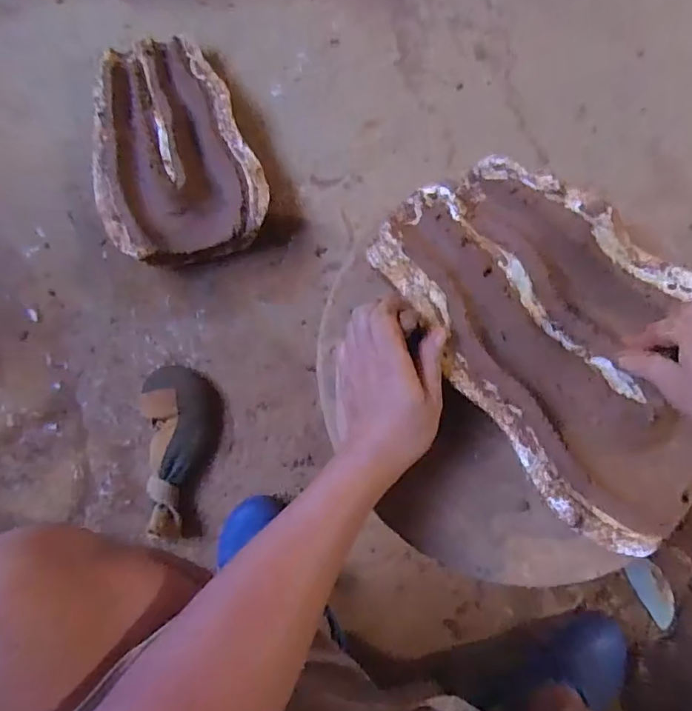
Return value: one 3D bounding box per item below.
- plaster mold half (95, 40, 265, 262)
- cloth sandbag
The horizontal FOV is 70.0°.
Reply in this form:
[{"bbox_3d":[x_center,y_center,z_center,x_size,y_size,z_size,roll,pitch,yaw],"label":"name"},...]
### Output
[{"bbox_3d":[-0.261,-0.299,0.732,0.228,0.063,0.348,-21,82,-7],"label":"plaster mold half"},{"bbox_3d":[-0.224,0.130,0.686,0.110,0.062,0.231,-11,84,-6],"label":"cloth sandbag"}]

